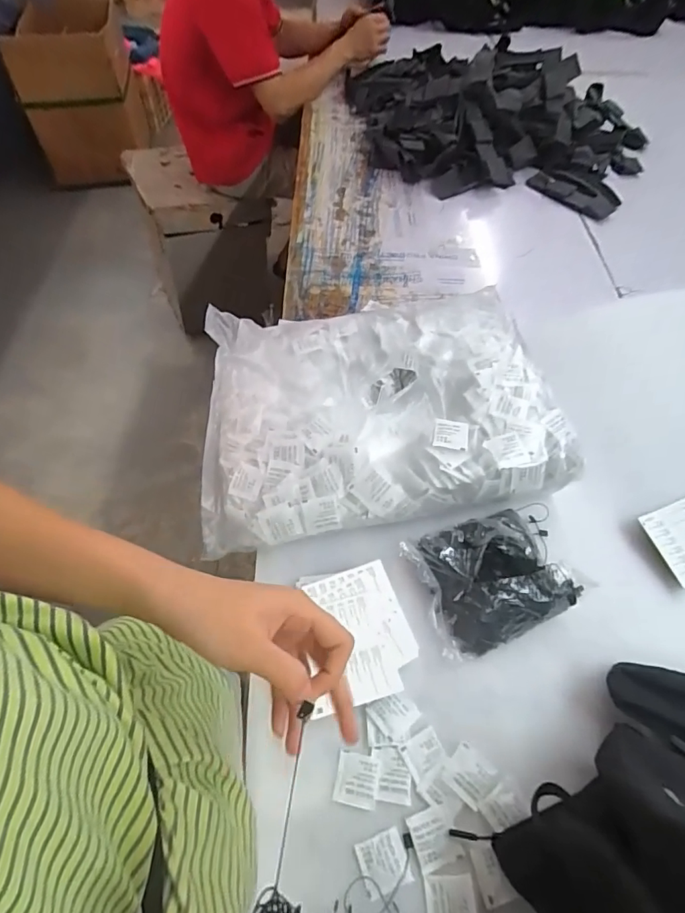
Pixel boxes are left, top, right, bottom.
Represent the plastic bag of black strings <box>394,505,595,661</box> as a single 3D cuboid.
[{"bbox_3d":[0.174,0.128,0.533,0.182,0.064,0.131,-21,59,-15],"label":"plastic bag of black strings"}]

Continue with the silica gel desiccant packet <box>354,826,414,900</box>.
[{"bbox_3d":[0.035,0.347,0.410,0.041,0.004,0.038,-15,58,-11],"label":"silica gel desiccant packet"}]

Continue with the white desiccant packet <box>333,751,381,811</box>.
[{"bbox_3d":[0.013,0.298,0.443,0.039,0.004,0.040,11,57,6],"label":"white desiccant packet"}]

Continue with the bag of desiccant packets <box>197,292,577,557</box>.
[{"bbox_3d":[0.035,-0.069,0.642,0.443,0.100,0.351,-8,57,-7],"label":"bag of desiccant packets"}]

